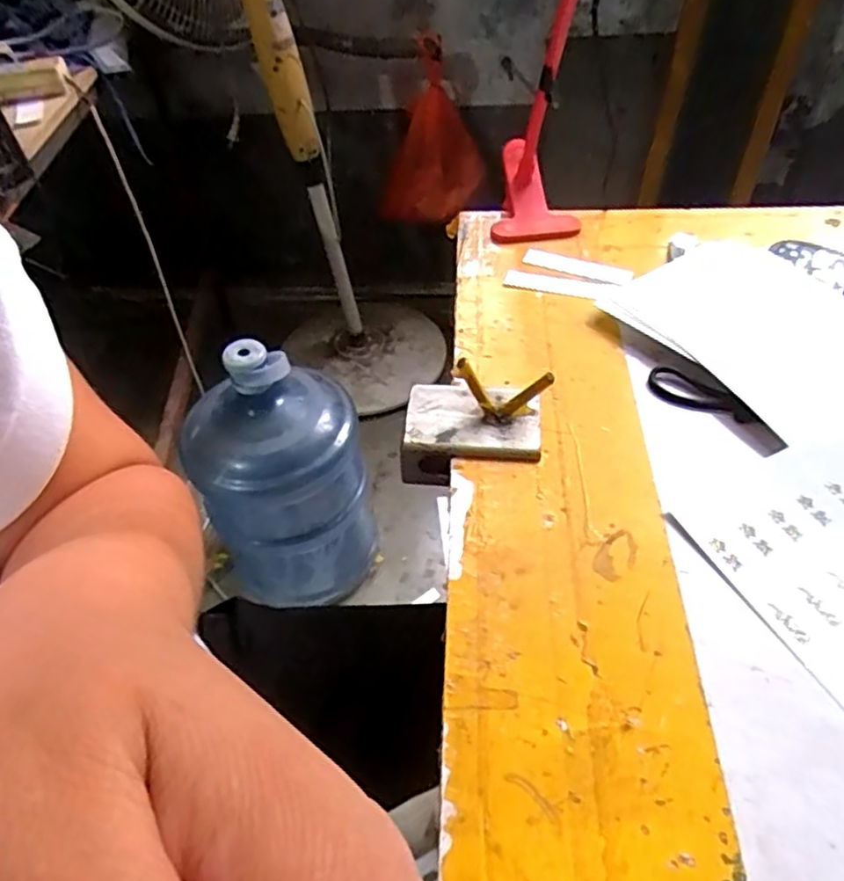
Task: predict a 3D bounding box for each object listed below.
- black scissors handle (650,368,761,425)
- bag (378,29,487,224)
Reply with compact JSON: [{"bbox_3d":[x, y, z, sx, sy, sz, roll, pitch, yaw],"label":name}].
[{"bbox_3d":[0.171,-0.026,0.407,0.068,0.004,0.023,33,77,31],"label":"black scissors handle"},{"bbox_3d":[0.012,-0.645,1.434,0.210,0.342,0.136,28,53,28],"label":"bag"}]

